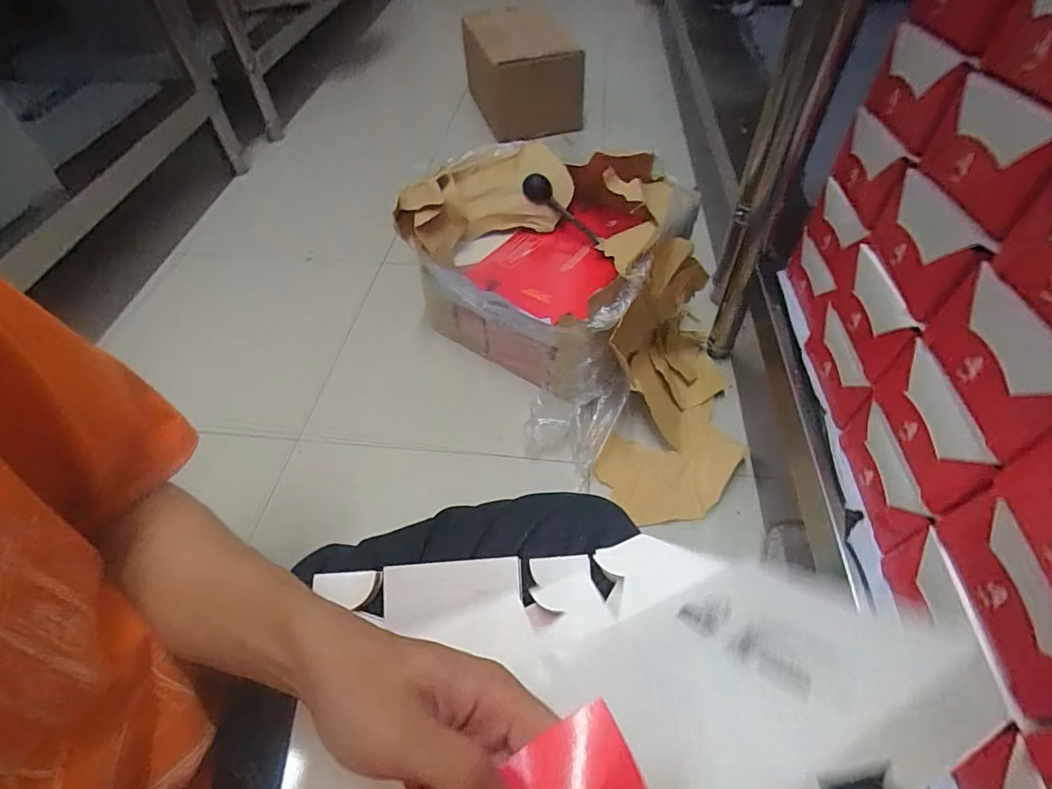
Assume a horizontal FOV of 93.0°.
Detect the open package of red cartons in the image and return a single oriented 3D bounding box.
[{"bbox_3d":[0.033,-0.187,0.728,0.374,0.215,0.288,25,56,21],"label":"open package of red cartons"}]

